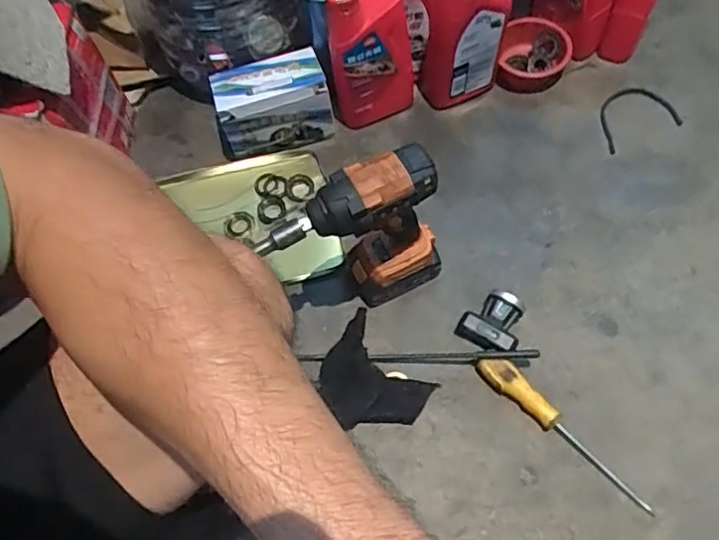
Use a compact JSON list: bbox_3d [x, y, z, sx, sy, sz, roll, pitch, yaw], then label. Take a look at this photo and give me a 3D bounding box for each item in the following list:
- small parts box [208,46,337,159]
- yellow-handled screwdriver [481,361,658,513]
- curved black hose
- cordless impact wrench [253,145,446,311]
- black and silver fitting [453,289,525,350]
[{"bbox_3d":[-0.131,-0.246,0.871,0.163,0.106,0.095,-17,64,-4],"label":"small parts box"},{"bbox_3d":[0.232,0.189,0.678,0.032,0.026,0.238,-40,67,-14],"label":"yellow-handled screwdriver"},{"bbox_3d":[0.411,-0.232,0.887,0.132,0.011,0.091,-24,64,-6],"label":"curved black hose"},{"bbox_3d":[0.004,-0.027,0.676,0.176,0.231,0.073,-29,65,-9],"label":"cordless impact wrench"},{"bbox_3d":[0.166,0.064,0.729,0.074,0.041,0.072,29,69,17],"label":"black and silver fitting"}]

